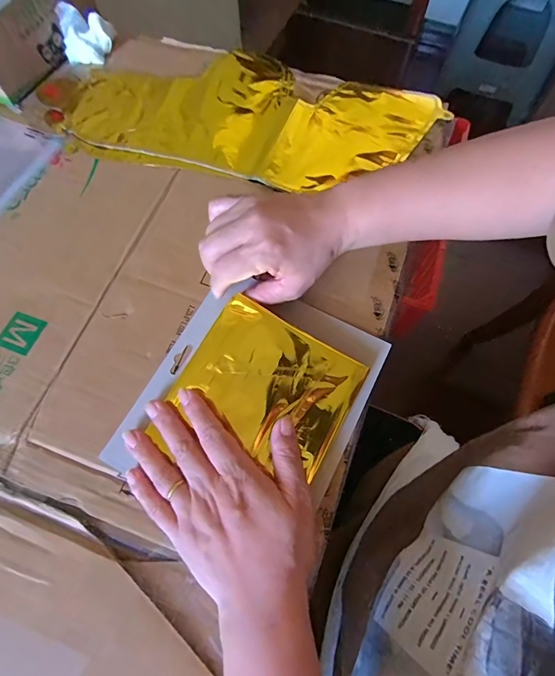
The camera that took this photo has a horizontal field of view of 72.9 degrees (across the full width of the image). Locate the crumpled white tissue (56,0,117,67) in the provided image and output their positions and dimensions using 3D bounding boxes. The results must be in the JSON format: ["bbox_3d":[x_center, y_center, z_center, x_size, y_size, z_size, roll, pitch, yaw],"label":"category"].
[{"bbox_3d":[-0.225,-0.361,0.445,0.054,0.043,0.047,2,68,3],"label":"crumpled white tissue"}]

